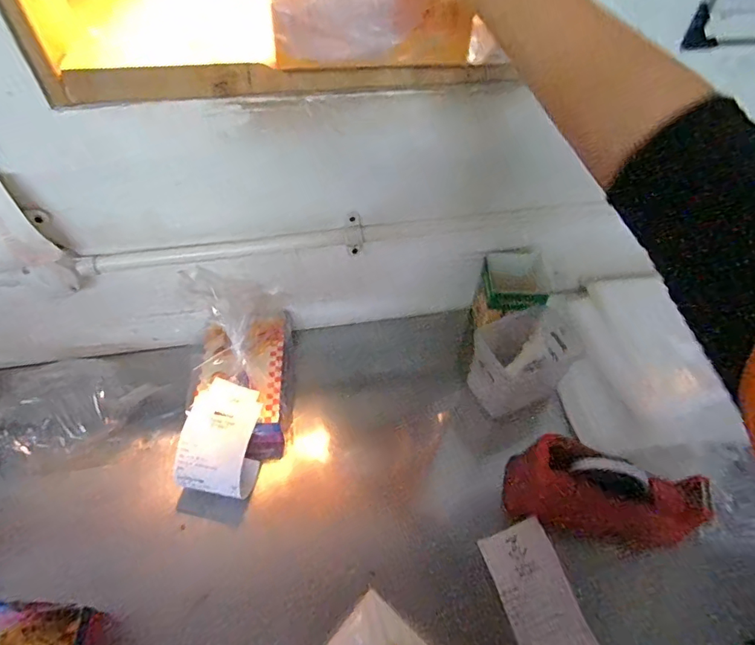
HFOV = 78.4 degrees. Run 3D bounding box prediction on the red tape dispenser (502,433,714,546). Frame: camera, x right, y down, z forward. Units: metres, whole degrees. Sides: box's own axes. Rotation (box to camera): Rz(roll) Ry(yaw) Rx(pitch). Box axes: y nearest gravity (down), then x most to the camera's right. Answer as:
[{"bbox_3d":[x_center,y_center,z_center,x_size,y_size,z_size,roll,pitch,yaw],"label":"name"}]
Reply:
[{"bbox_3d":[0.238,0.193,0.526,0.185,0.101,0.068,18,54,11],"label":"red tape dispenser"}]

